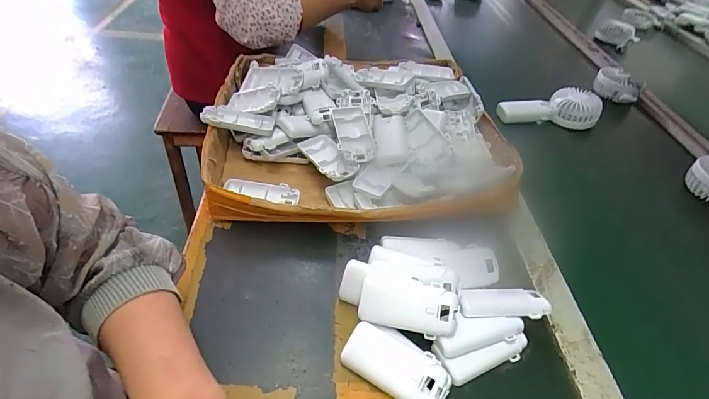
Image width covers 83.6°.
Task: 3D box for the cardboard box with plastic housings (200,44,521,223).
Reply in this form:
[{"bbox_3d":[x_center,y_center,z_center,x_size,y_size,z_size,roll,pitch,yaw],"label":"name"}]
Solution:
[{"bbox_3d":[0.002,-0.111,0.592,0.402,0.100,0.364,2,43,-5],"label":"cardboard box with plastic housings"}]

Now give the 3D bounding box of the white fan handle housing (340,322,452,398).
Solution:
[{"bbox_3d":[0.037,0.154,0.362,0.097,0.029,0.045,24,46,19],"label":"white fan handle housing"}]

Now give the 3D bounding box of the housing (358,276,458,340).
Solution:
[{"bbox_3d":[0.052,0.101,0.388,0.092,0.024,0.042,11,43,6],"label":"housing"}]

